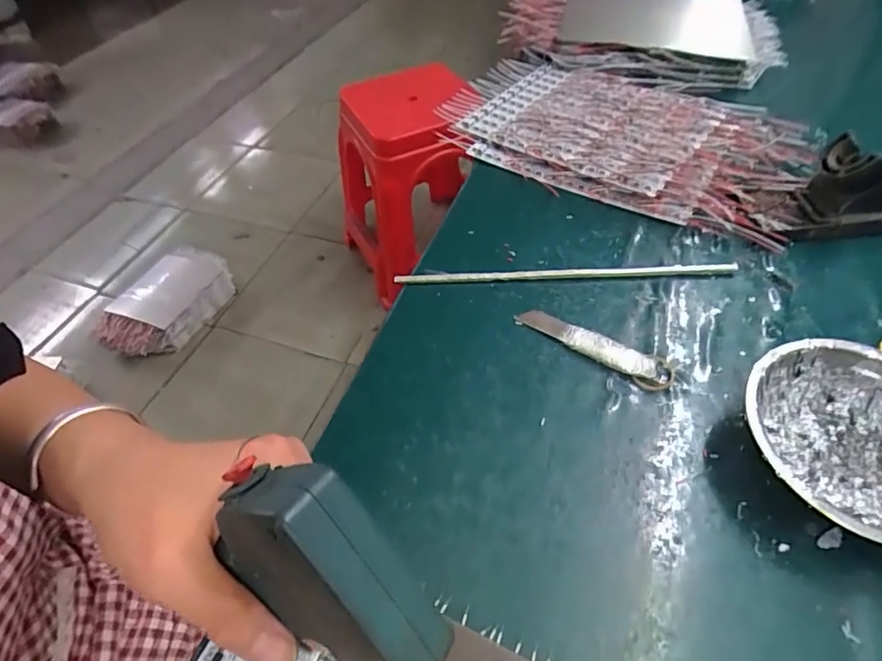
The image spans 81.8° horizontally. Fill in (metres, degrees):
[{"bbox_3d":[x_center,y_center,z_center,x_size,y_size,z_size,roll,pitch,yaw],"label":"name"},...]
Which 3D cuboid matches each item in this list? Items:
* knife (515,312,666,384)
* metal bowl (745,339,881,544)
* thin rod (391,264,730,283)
[{"bbox_3d":[0.110,0.009,0.374,0.112,0.009,0.022,30,59,25],"label":"knife"},{"bbox_3d":[0.241,0.068,0.299,0.122,0.039,0.119,-2,51,2],"label":"metal bowl"},{"bbox_3d":[0.101,-0.048,0.421,0.276,0.005,0.010,-2,51,2],"label":"thin rod"}]

